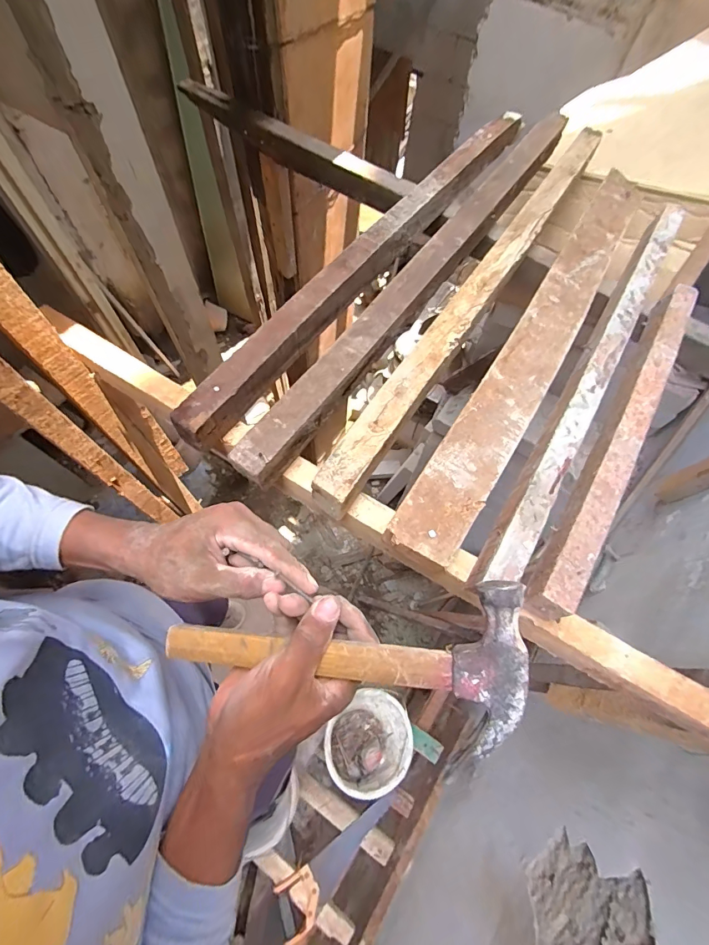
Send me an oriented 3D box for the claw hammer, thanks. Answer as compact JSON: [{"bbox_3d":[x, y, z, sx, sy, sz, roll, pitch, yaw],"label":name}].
[{"bbox_3d":[-0.018,0.136,0.291,0.266,0.025,0.101,-5,65,16],"label":"claw hammer"}]

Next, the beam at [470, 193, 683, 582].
[{"bbox_3d":[0.320,-0.139,0.544,0.045,0.038,0.683,32,68,10],"label":"beam"}]

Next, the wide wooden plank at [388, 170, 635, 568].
[{"bbox_3d":[0.270,-0.200,0.563,0.077,0.020,0.758,32,68,10],"label":"wide wooden plank"}]

